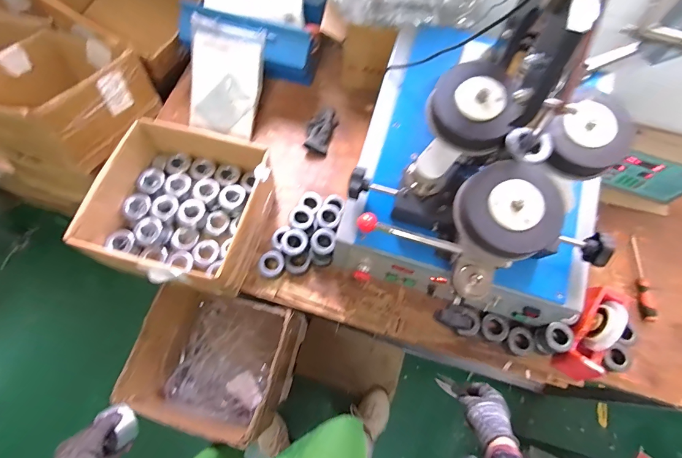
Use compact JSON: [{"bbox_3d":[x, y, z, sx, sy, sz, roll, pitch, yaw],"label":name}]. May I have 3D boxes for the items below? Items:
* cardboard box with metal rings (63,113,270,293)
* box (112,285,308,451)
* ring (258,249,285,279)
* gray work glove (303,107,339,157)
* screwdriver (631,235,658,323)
[{"bbox_3d":[-0.354,-0.048,0.811,0.334,0.148,0.340,14,69,4],"label":"cardboard box with metal rings"},{"bbox_3d":[-0.304,0.331,0.911,0.317,0.269,0.292,13,69,4],"label":"box"},{"bbox_3d":[-0.165,0.086,0.844,0.057,0.041,0.063,25,70,9],"label":"ring"},{"bbox_3d":[-0.055,-0.286,1.010,0.074,0.037,0.150,16,69,5],"label":"gray work glove"},{"bbox_3d":[0.753,0.120,0.878,0.027,0.023,0.219,7,68,2],"label":"screwdriver"}]

